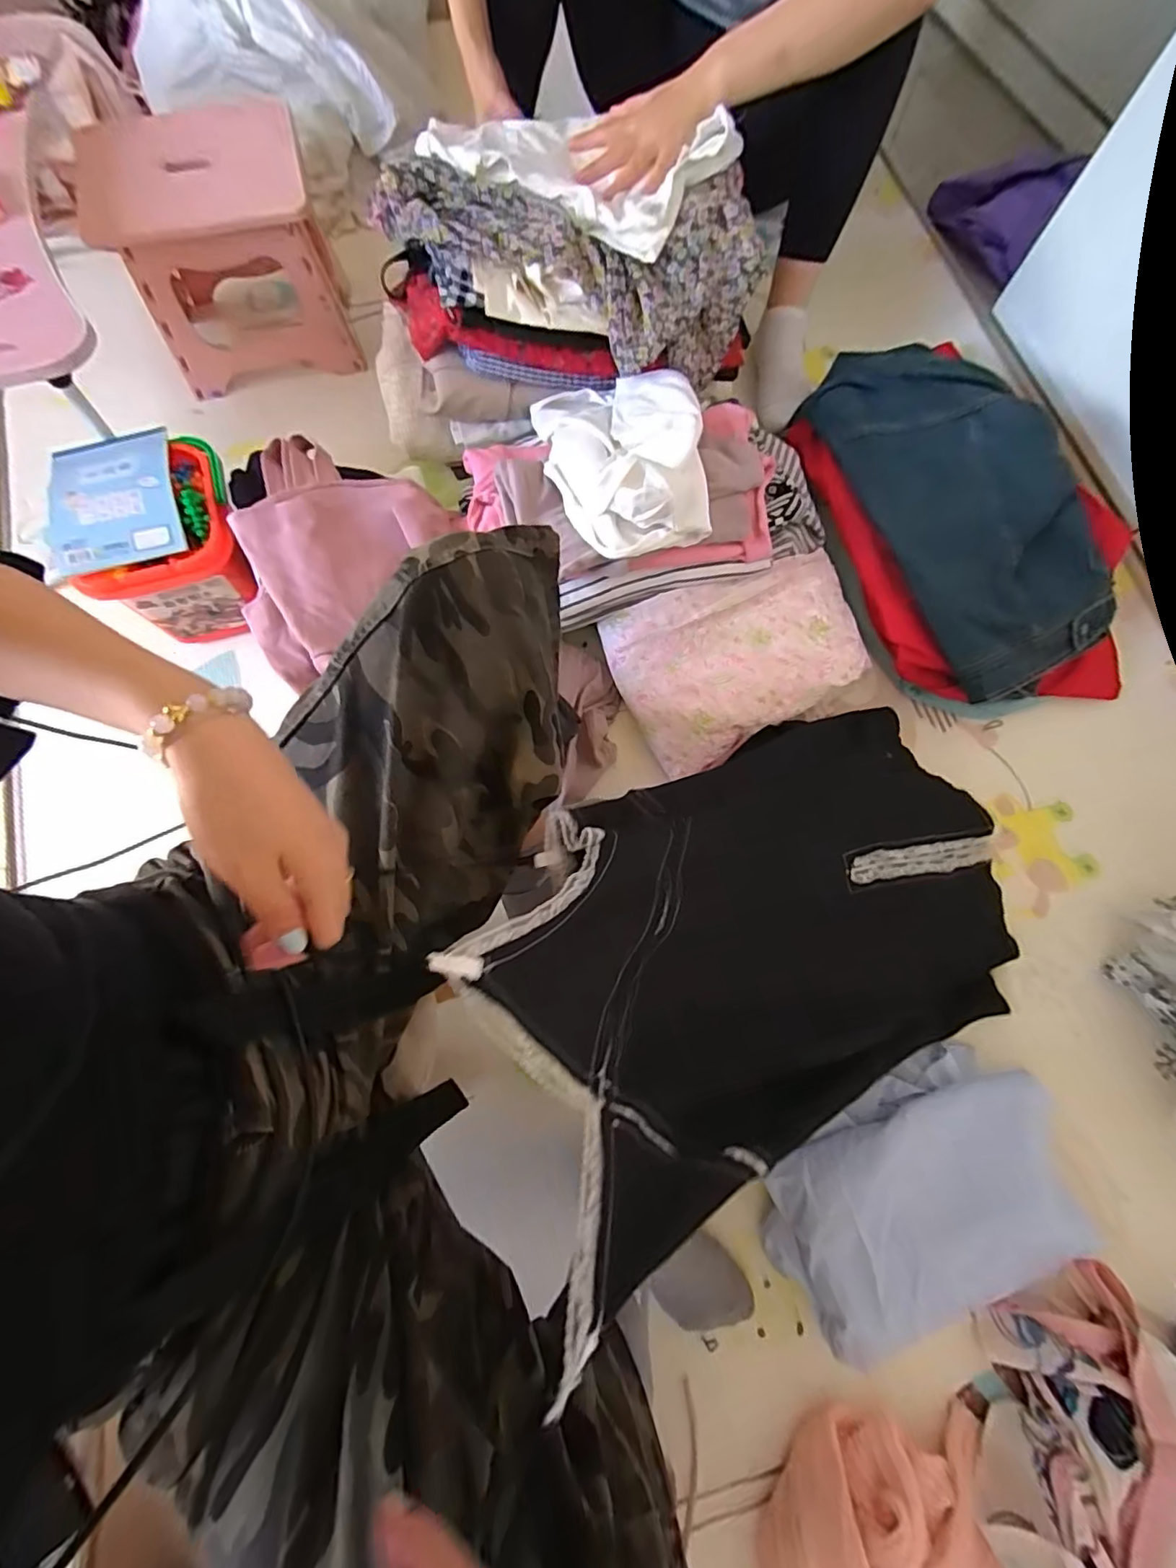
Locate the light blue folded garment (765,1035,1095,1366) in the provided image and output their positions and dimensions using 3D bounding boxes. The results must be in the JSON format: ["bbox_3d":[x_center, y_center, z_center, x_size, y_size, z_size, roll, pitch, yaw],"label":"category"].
[{"bbox_3d":[0.336,0.409,0.571,0.305,0.121,0.168,-30,77,-9],"label":"light blue folded garment"}]

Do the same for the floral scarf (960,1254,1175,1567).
[{"bbox_3d":[0.546,0.704,0.523,0.381,0.083,0.278,43,78,10],"label":"floral scarf"}]

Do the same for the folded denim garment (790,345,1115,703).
[{"bbox_3d":[0.465,-0.367,0.717,0.221,0.079,0.488,-25,77,-8],"label":"folded denim garment"}]

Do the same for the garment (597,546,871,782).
[{"bbox_3d":[0.195,-0.153,0.717,0.308,0.083,0.206,-18,76,-6],"label":"garment"}]

